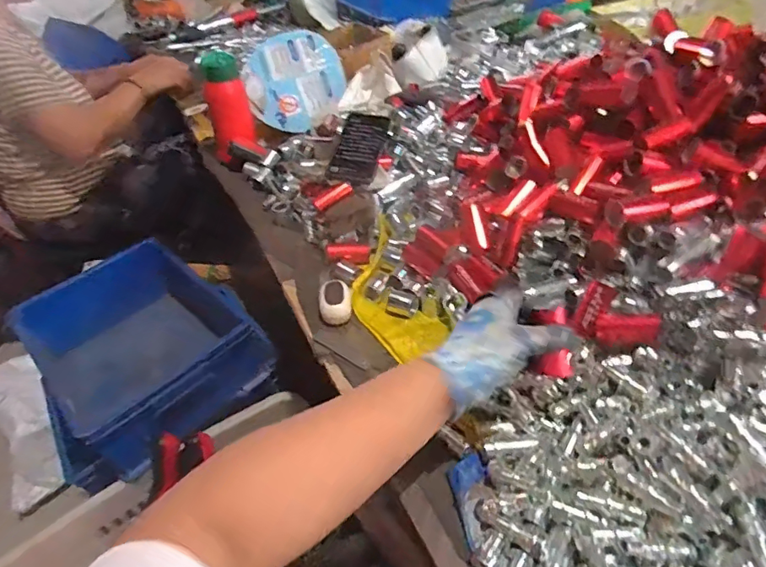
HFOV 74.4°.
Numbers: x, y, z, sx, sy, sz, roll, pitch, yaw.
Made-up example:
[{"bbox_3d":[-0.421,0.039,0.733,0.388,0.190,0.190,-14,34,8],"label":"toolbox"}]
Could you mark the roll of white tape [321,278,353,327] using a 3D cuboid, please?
[{"bbox_3d":[-0.060,0.024,0.655,0.039,0.031,0.054,-9,42,-2],"label":"roll of white tape"}]

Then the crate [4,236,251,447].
[{"bbox_3d":[-0.445,0.118,0.939,0.358,0.158,0.399,-35,49,-27],"label":"crate"}]

